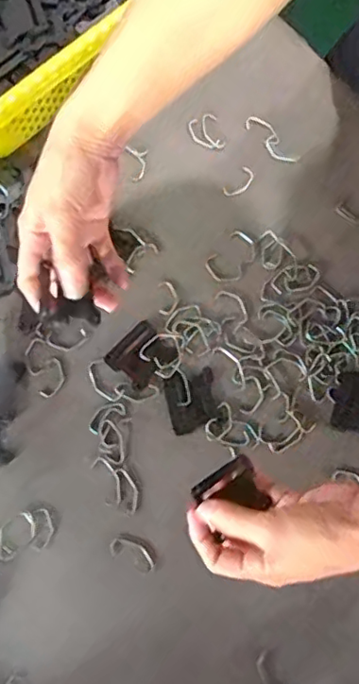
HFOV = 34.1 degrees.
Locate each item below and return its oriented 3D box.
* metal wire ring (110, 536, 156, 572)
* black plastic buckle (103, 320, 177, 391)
[{"bbox_3d":[-0.036,0.165,0.460,0.037,0.004,0.020,24,77,4],"label":"metal wire ring"},{"bbox_3d":[-0.032,0.011,0.497,0.044,0.004,0.050,42,79,8],"label":"black plastic buckle"}]

